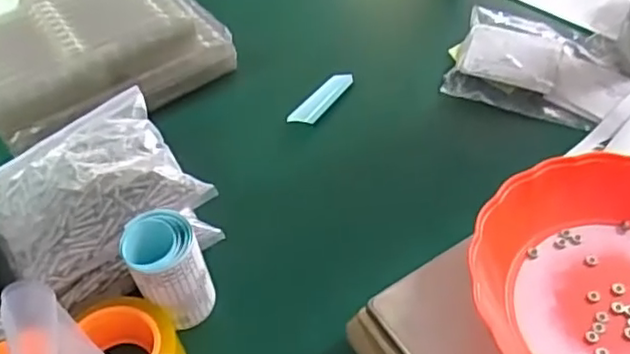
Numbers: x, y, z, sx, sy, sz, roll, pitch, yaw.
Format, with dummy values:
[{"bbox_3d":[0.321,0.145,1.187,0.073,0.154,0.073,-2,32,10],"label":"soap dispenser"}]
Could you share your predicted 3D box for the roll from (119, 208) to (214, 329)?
[{"bbox_3d":[-0.126,0.079,0.570,0.059,0.091,0.061,-2,49,2],"label":"roll"}]

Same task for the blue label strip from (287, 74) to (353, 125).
[{"bbox_3d":[0.009,-0.093,0.768,0.028,0.006,0.100,25,56,24],"label":"blue label strip"}]

